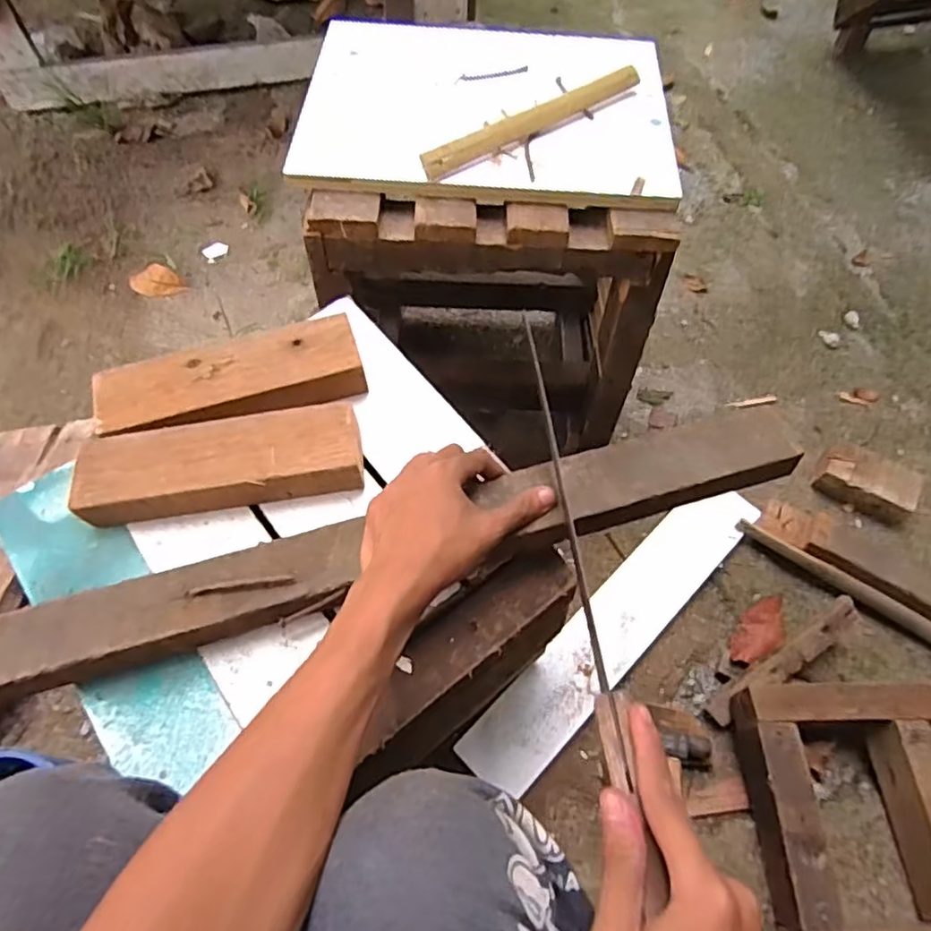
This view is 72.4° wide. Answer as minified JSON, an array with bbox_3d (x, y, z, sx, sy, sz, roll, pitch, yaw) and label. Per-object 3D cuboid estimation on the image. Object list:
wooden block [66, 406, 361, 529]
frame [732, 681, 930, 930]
[{"bbox_3d":[-0.183,-0.003,0.481,0.209,0.038,0.067,-8,61,-5],"label":"wooden block"},{"bbox_3d":[0.415,0.360,0.647,0.219,0.057,0.261,0,61,-2],"label":"frame"}]

